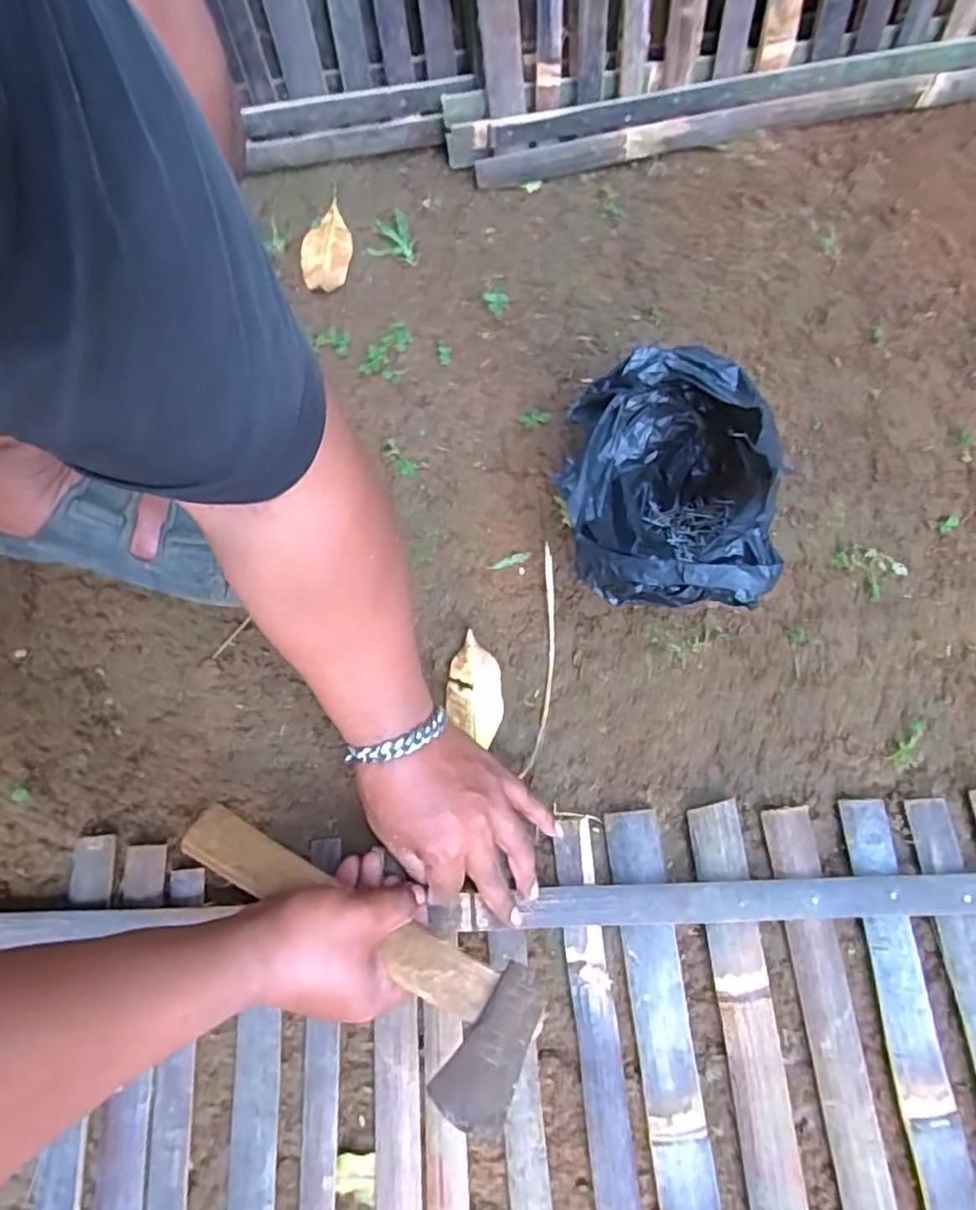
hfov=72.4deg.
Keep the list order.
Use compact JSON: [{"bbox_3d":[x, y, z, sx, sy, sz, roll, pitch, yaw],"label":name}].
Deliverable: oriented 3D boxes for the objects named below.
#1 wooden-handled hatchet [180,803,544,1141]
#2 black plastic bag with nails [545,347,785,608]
[{"bbox_3d":[-0.095,0.216,0.434,0.270,0.035,0.078,24,74,19],"label":"wooden-handled hatchet"},{"bbox_3d":[0.126,-0.081,0.498,0.136,0.159,0.193,11,73,5],"label":"black plastic bag with nails"}]

